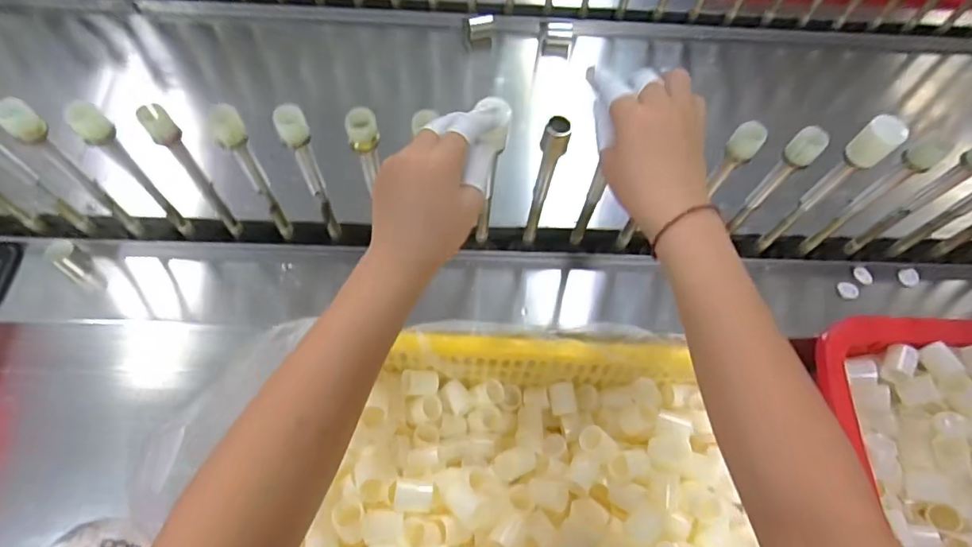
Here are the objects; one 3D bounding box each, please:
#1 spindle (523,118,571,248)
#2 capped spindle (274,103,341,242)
[{"bbox_3d":[0.052,-0.069,0.502,0.021,0.207,0.016,13,63,4],"label":"spindle"},{"bbox_3d":[-0.155,-0.080,0.488,0.022,0.191,0.019,-18,65,-12],"label":"capped spindle"}]

